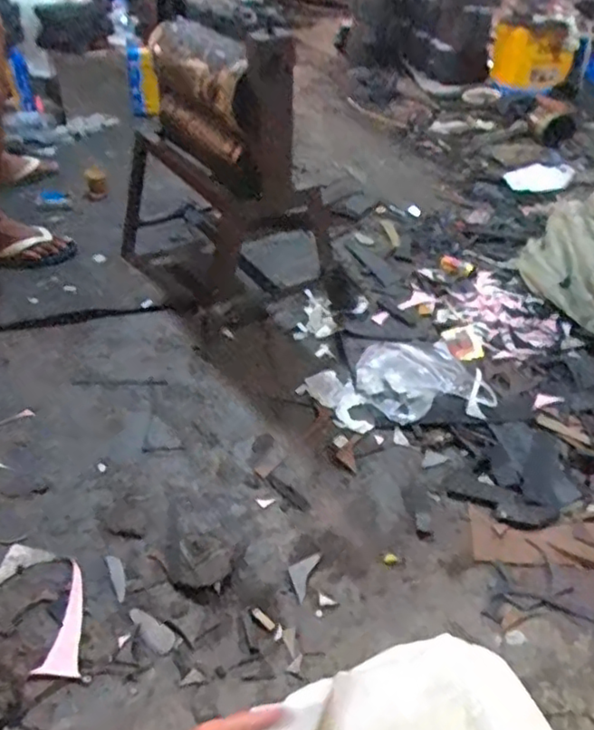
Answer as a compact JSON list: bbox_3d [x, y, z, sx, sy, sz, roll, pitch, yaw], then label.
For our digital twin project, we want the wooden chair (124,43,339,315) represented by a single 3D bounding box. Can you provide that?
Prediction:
[{"bbox_3d":[-0.155,-0.396,1.243,0.363,0.497,0.404,-14,40,-18],"label":"wooden chair"}]

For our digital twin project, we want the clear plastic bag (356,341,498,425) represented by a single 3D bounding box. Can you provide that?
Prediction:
[{"bbox_3d":[0.219,0.027,1.109,0.205,0.047,0.196,-9,39,-8],"label":"clear plastic bag"}]

